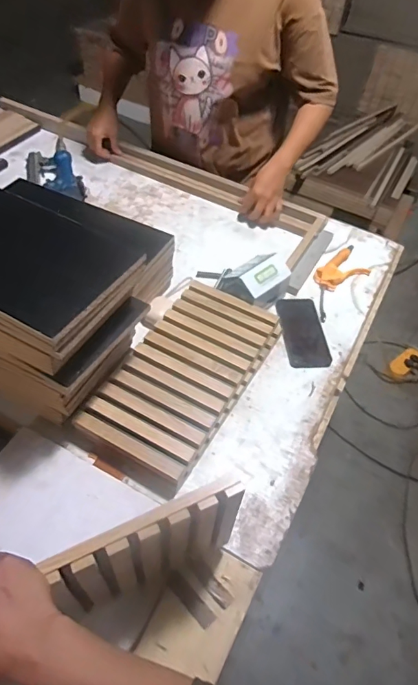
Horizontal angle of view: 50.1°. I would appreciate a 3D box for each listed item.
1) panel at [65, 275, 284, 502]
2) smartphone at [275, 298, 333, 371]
[{"bbox_3d":[-0.037,0.051,0.754,0.191,0.040,0.368,27,53,15],"label":"panel"},{"bbox_3d":[0.182,-0.022,0.871,0.077,0.012,0.171,-2,51,-7],"label":"smartphone"}]

